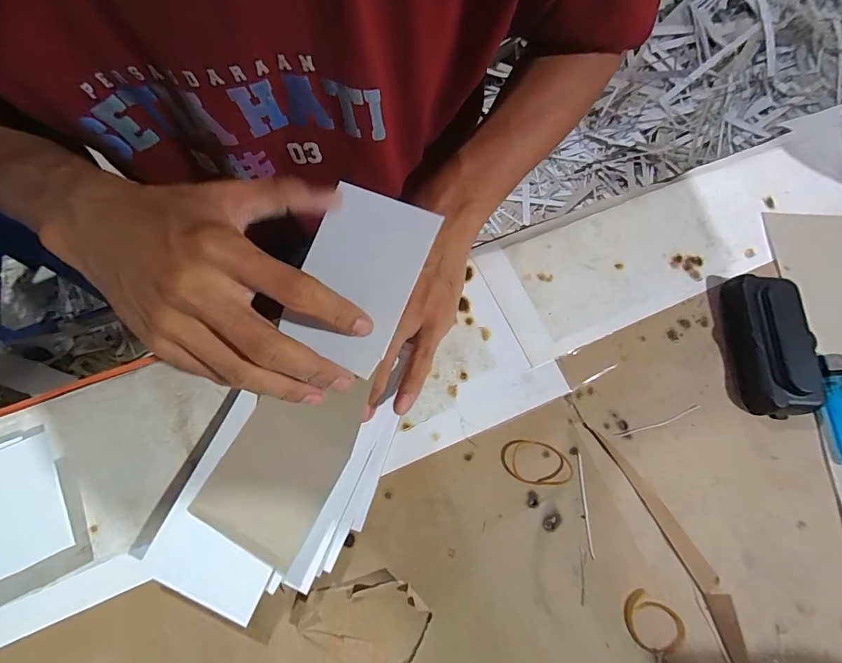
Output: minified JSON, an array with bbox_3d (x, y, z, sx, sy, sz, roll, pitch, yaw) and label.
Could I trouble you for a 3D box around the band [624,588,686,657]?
[{"bbox_3d":[0.148,0.188,0.255,0.039,0.005,0.029,35,74,9],"label":"band"}]

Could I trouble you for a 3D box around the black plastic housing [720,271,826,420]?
[{"bbox_3d":[0.264,0.009,0.301,0.051,0.026,0.104,4,72,-1],"label":"black plastic housing"}]

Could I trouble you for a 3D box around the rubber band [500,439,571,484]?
[{"bbox_3d":[0.082,0.093,0.283,0.050,0.004,0.029,8,72,0],"label":"rubber band"}]

